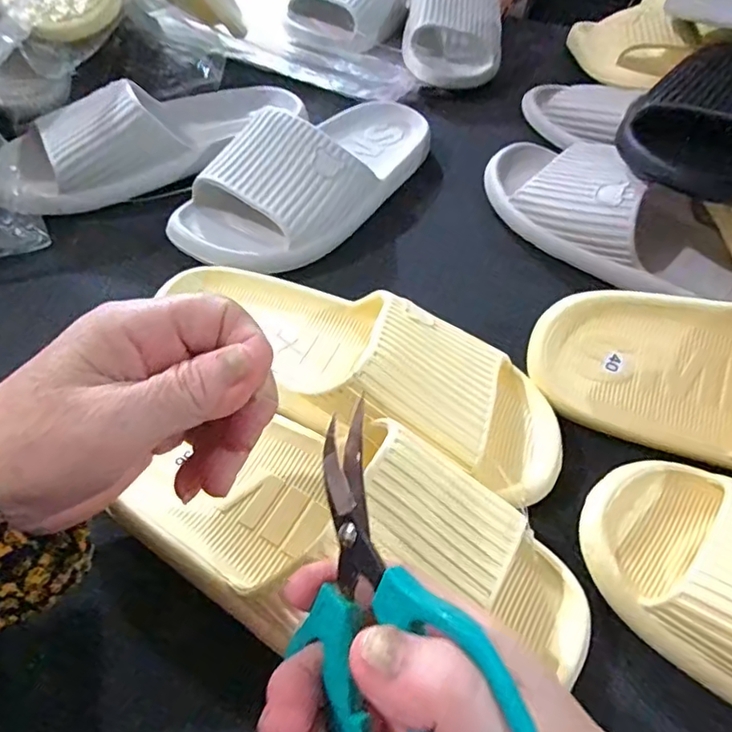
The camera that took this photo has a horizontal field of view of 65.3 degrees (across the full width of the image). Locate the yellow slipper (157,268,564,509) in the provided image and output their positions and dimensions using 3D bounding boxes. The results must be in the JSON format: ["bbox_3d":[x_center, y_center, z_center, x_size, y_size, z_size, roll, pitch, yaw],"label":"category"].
[{"bbox_3d":[-0.006,-0.010,0.321,0.248,0.057,0.097,22,53,12],"label":"yellow slipper"}]

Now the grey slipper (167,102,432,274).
[{"bbox_3d":[-0.034,-0.160,0.449,0.099,0.062,0.256,33,56,20],"label":"grey slipper"}]

